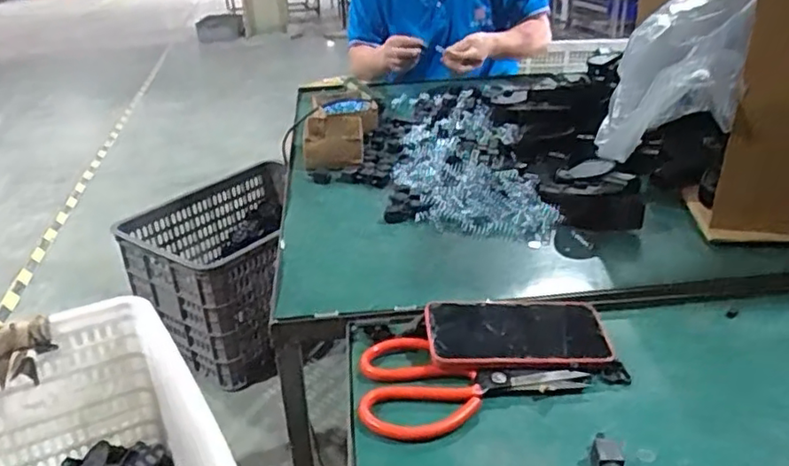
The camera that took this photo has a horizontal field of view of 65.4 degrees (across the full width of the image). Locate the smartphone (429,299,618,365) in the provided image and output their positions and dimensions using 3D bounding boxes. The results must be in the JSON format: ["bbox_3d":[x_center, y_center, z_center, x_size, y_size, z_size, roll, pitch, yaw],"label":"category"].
[{"bbox_3d":[0.109,0.088,0.551,0.158,0.012,0.079,1,34,-4],"label":"smartphone"}]

